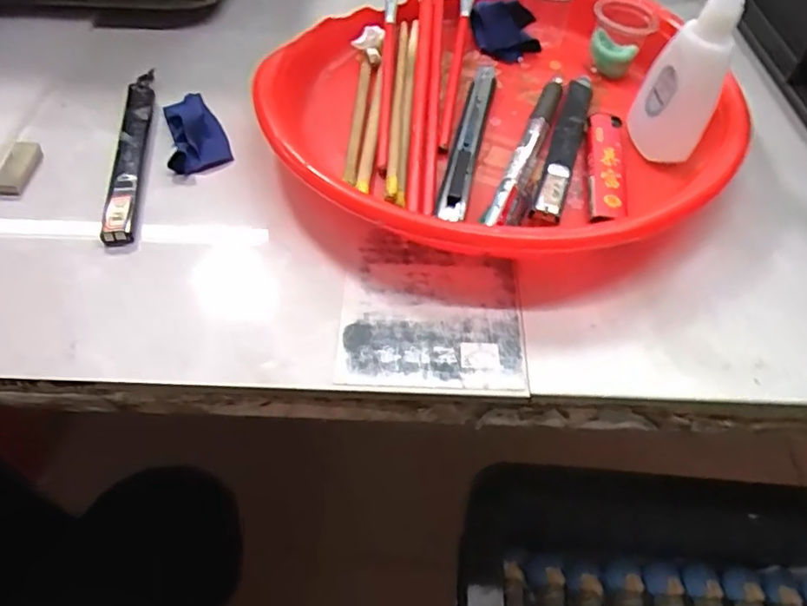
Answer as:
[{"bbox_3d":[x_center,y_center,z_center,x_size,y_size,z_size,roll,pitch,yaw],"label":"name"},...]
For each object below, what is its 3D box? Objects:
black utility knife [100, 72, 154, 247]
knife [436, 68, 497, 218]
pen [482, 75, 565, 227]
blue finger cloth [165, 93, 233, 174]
[{"bbox_3d":[-0.148,-0.084,0.327,0.016,0.006,0.133,-6,54,-5],"label":"black utility knife"},{"bbox_3d":[0.037,-0.093,0.330,0.014,0.008,0.135,11,54,7],"label":"knife"},{"bbox_3d":[0.065,-0.083,0.318,0.011,0.011,0.115,20,56,13],"label":"pen"},{"bbox_3d":[-0.116,-0.096,0.338,0.032,0.011,0.057,-12,54,-10],"label":"blue finger cloth"}]

